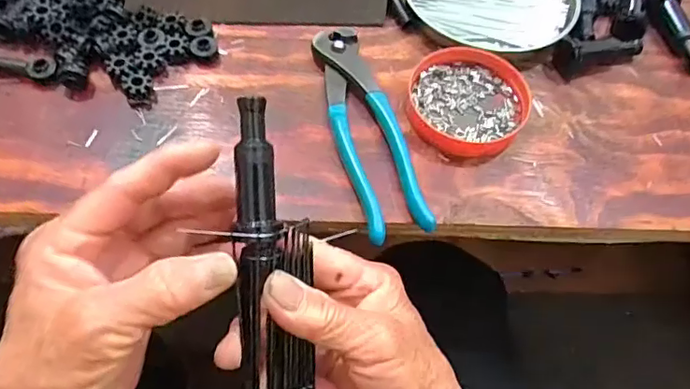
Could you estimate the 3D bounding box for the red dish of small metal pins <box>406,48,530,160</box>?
[{"bbox_3d":[0.085,-0.063,0.371,0.081,0.017,0.081,1,57,-1],"label":"red dish of small metal pins"}]

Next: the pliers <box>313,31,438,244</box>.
[{"bbox_3d":[0.012,-0.047,0.354,0.041,0.017,0.165,-12,58,-9],"label":"pliers"}]

